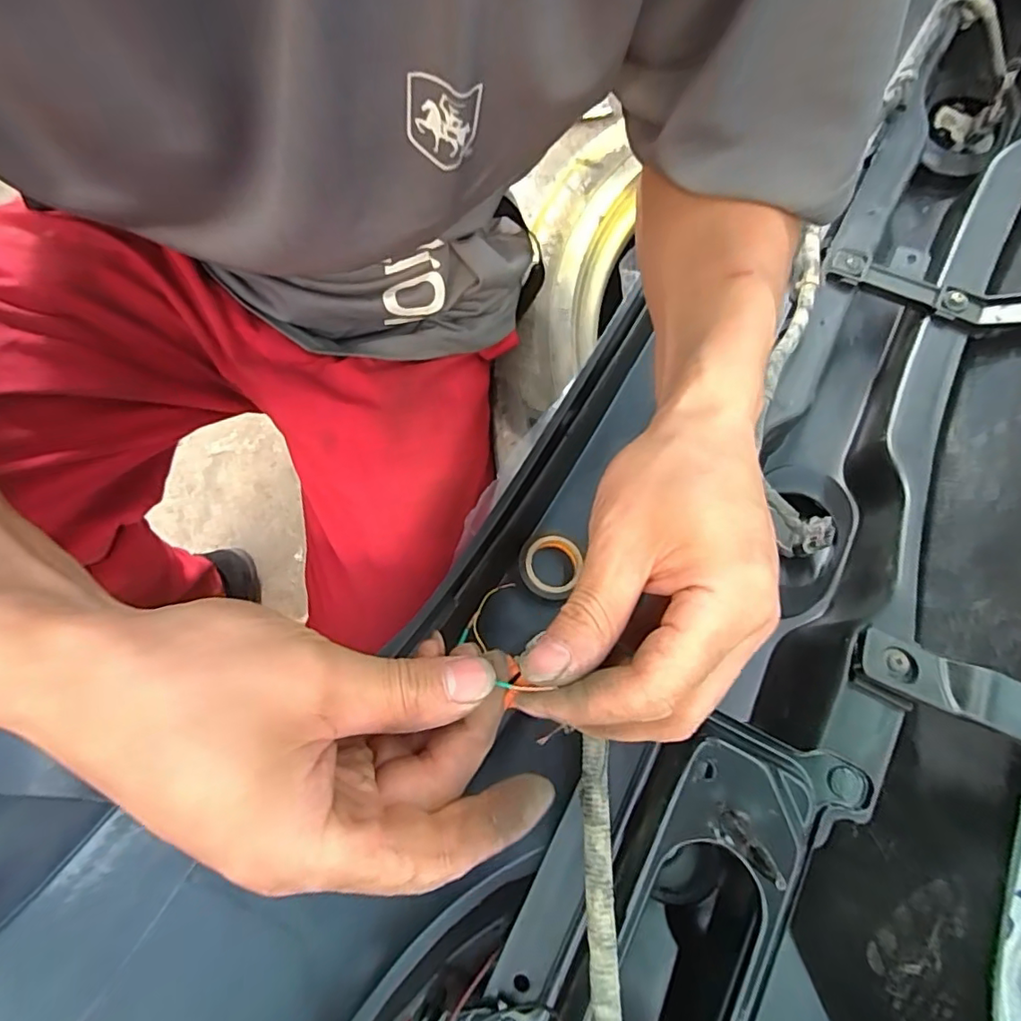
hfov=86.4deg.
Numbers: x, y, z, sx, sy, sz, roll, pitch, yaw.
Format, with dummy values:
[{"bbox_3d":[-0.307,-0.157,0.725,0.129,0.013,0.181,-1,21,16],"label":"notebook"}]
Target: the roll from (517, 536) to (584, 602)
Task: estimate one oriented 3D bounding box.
[{"bbox_3d":[0.032,0.046,0.433,0.048,0.013,0.050,0,73,1],"label":"roll"}]

